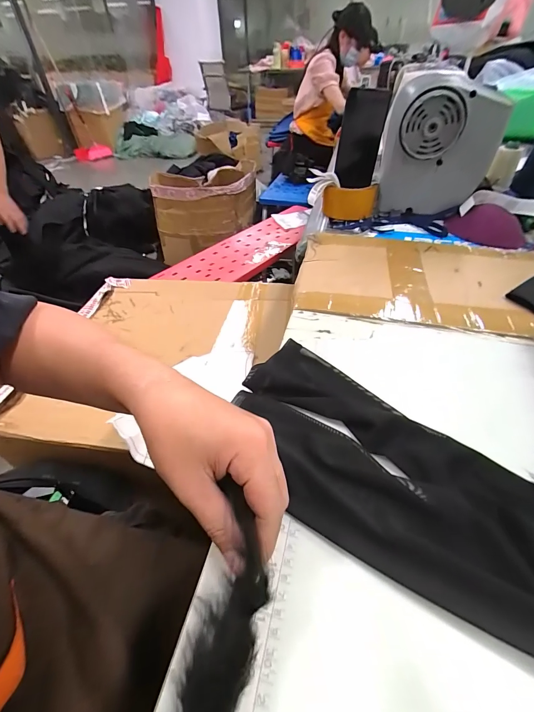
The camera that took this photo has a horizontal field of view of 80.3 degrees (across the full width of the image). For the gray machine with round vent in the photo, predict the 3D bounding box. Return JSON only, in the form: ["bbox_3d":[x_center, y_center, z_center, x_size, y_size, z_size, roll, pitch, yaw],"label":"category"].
[{"bbox_3d":[0.311,-0.386,0.594,0.179,0.223,0.122,4,44,6],"label":"gray machine with round vent"}]

